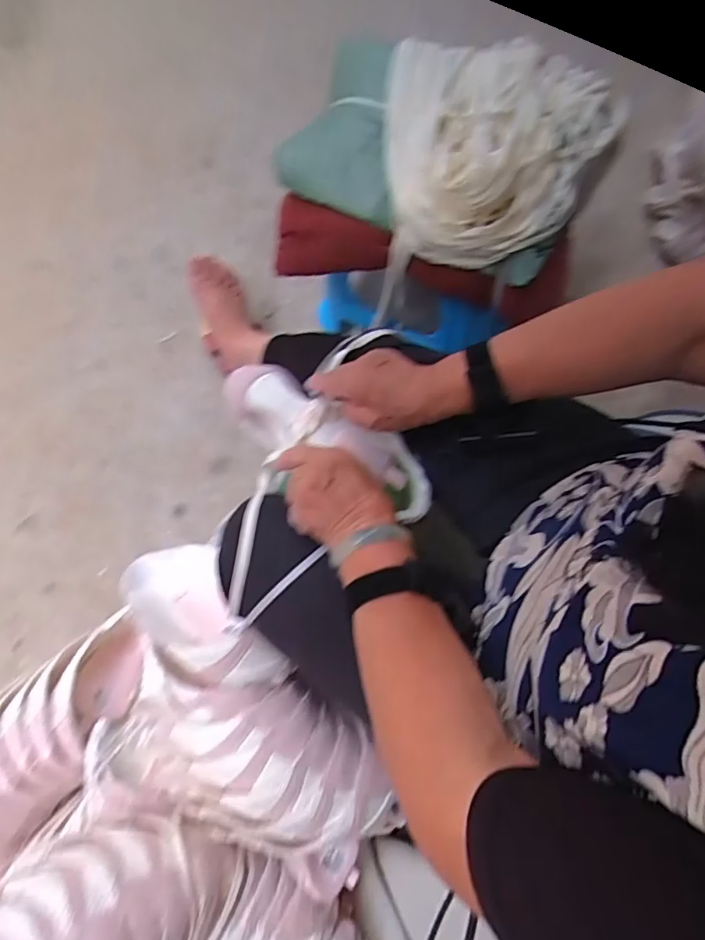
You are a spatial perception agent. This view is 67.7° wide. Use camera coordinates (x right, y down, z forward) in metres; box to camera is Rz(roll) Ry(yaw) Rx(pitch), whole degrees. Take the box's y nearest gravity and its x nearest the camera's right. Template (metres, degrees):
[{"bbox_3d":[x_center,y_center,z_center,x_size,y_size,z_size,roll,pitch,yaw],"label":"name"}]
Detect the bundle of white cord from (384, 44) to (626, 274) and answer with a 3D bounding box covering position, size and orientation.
[{"bbox_3d":[0.154,-0.377,0.610,0.261,0.092,0.283,0,77,-2],"label":"bundle of white cord"}]

